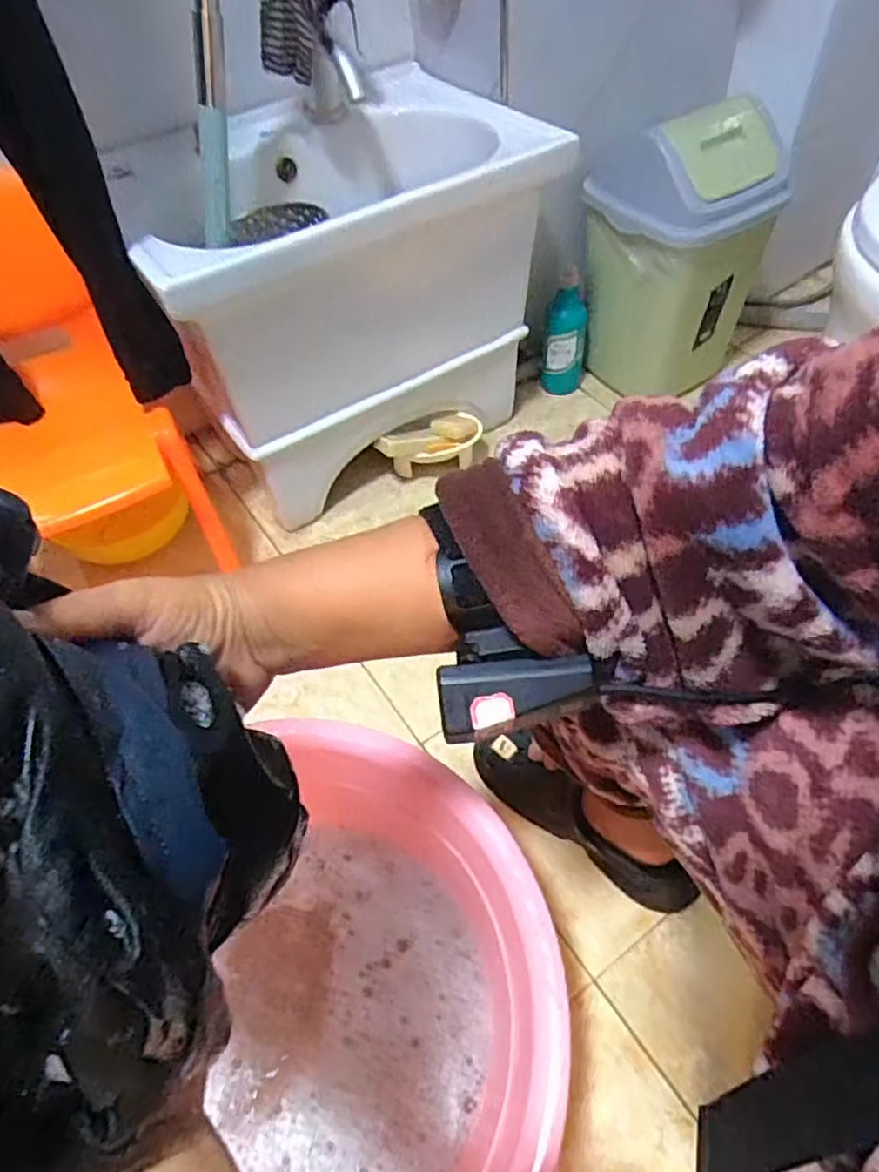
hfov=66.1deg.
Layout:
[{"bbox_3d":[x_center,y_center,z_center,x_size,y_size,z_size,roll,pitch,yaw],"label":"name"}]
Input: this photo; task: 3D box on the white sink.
[{"bbox_3d":[-0.139,-0.412,1.031,0.568,0.450,0.421,-34,57,-20],"label":"white sink"}]

